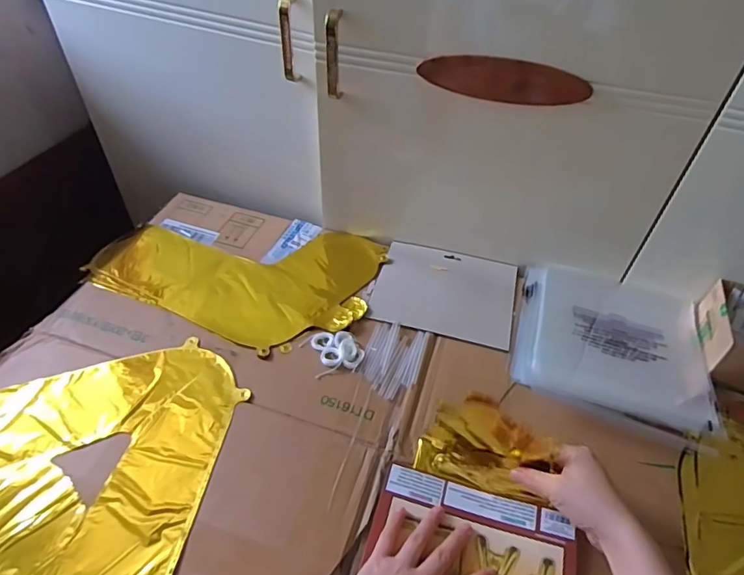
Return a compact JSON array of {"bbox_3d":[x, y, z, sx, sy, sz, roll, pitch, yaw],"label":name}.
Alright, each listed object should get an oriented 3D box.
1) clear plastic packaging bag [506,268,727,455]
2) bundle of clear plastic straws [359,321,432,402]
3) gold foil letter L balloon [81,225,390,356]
[{"bbox_3d":[0.310,0.068,0.648,0.232,0.022,0.232,15,48,11],"label":"clear plastic packaging bag"},{"bbox_3d":[0.027,0.089,0.625,0.069,0.005,0.107,14,48,10],"label":"bundle of clear plastic straws"},{"bbox_3d":[-0.204,-0.042,0.737,0.388,0.004,0.247,20,49,15],"label":"gold foil letter L balloon"}]

